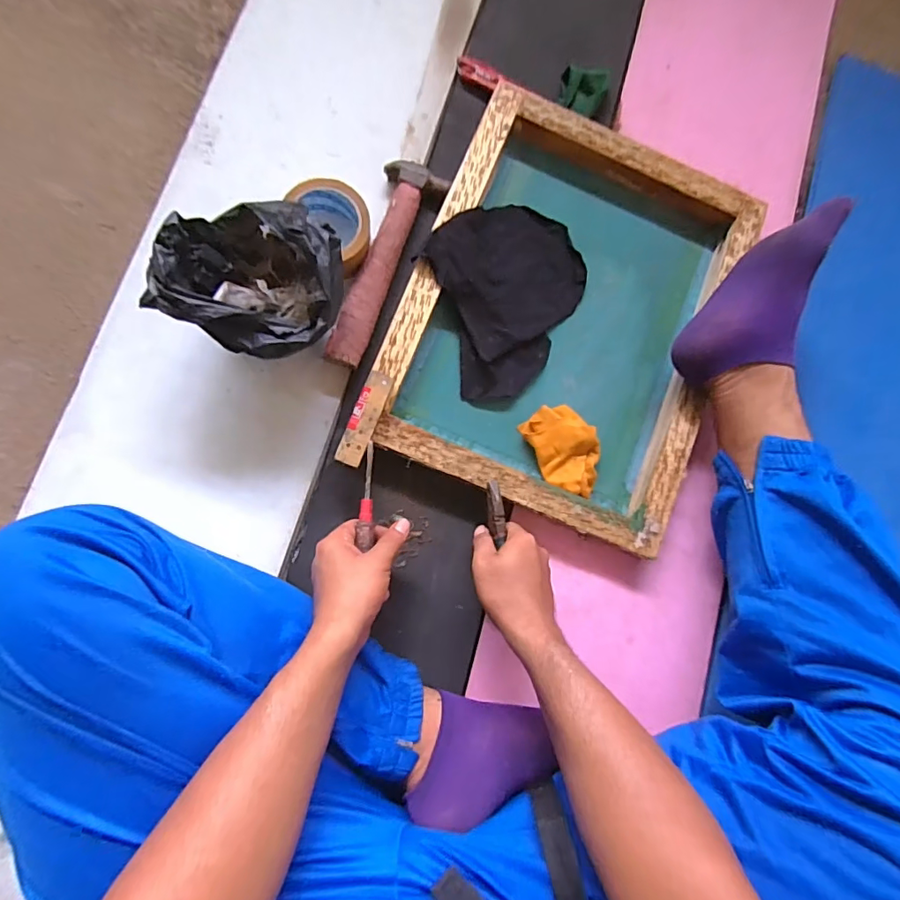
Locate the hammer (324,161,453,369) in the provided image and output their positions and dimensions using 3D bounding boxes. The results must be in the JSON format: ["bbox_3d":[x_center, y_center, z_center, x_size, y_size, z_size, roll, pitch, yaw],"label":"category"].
[{"bbox_3d":[-0.080,-0.217,0.590,0.069,0.031,0.253,22,82,-5],"label":"hammer"}]

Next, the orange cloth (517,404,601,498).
[{"bbox_3d":[0.136,0.000,0.588,0.070,0.033,0.107,-27,88,-9],"label":"orange cloth"}]

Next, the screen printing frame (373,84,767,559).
[{"bbox_3d":[0.138,-0.160,0.603,0.360,0.047,0.466,21,82,-5],"label":"screen printing frame"}]

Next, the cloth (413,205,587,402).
[{"bbox_3d":[0.076,-0.186,0.605,0.190,0.031,0.213,-22,88,-9],"label":"cloth"}]

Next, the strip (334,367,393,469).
[{"bbox_3d":[-0.090,-0.034,0.538,0.028,0.010,0.104,21,82,-5],"label":"strip"}]

